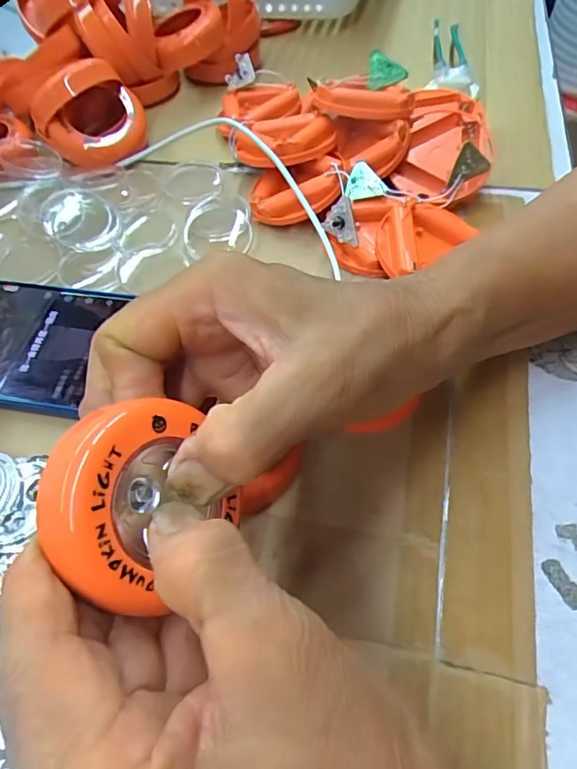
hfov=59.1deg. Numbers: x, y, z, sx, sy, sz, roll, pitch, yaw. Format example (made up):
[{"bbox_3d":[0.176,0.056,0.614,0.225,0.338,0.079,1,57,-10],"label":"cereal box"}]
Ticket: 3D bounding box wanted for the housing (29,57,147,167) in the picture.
[{"bbox_3d":[-0.138,-0.187,0.355,0.070,0.048,0.050,-27,61,-13],"label":"housing"}]

